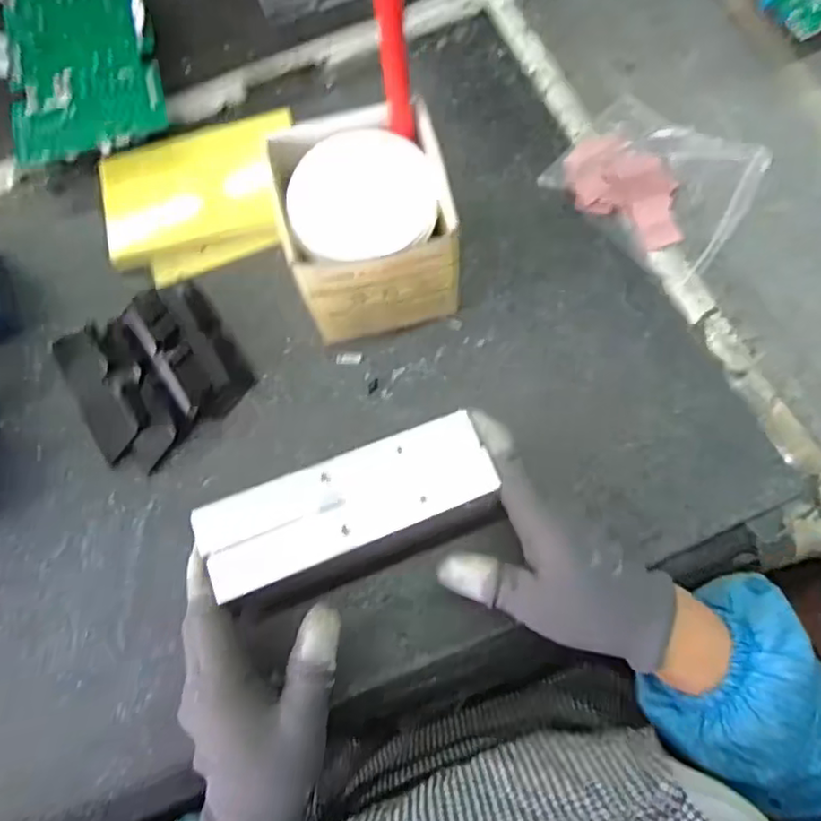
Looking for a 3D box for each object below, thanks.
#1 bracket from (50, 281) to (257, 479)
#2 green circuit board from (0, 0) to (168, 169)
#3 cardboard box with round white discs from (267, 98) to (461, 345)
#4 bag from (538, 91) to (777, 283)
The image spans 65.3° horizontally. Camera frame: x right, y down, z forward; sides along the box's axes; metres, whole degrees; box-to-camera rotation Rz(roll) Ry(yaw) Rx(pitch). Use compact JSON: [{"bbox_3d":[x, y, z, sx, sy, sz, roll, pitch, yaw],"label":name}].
[{"bbox_3d":[-0.196,-0.033,0.484,0.121,0.025,0.129,-34,75,-7],"label":"bracket"},{"bbox_3d":[-0.285,-0.313,0.541,0.134,0.030,0.222,-16,73,-1],"label":"green circuit board"},{"bbox_3d":[-0.030,-0.123,0.448,0.106,0.105,0.115,-16,73,-2],"label":"cardboard box with round white discs"},{"bbox_3d":[0.191,-0.183,0.486,0.112,0.055,0.145,-42,76,-9],"label":"bag"}]

